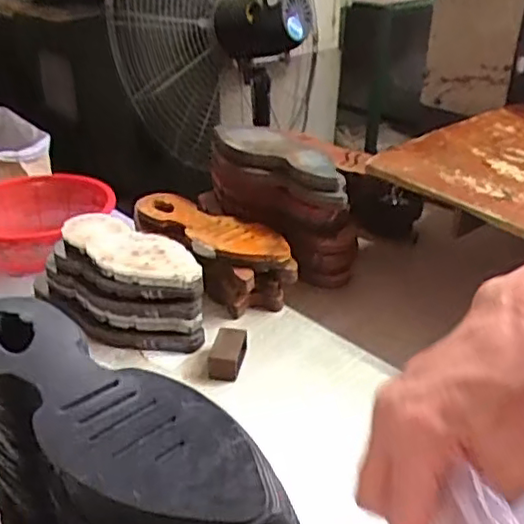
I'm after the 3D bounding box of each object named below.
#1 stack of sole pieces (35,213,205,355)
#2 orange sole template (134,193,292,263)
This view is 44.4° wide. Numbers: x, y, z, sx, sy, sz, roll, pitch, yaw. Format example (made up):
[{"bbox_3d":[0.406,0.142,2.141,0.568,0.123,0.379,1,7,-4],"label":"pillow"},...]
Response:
[{"bbox_3d":[-0.202,0.025,0.890,0.274,0.116,0.115,25,37,36],"label":"stack of sole pieces"},{"bbox_3d":[-0.077,-0.056,0.965,0.277,0.016,0.085,24,47,34],"label":"orange sole template"}]

